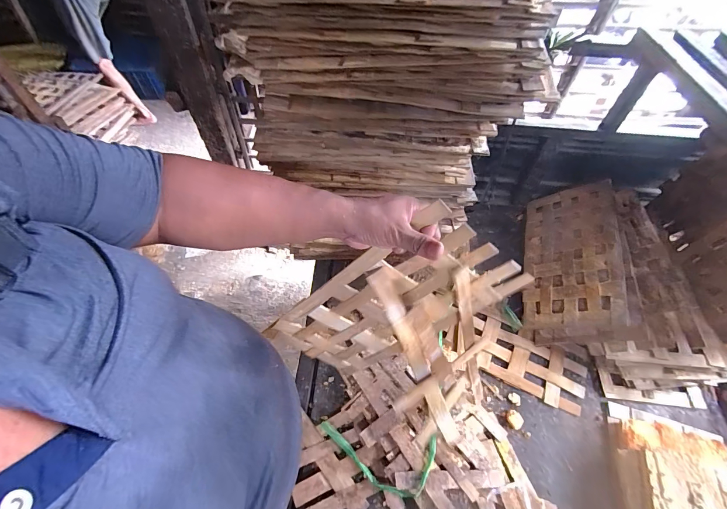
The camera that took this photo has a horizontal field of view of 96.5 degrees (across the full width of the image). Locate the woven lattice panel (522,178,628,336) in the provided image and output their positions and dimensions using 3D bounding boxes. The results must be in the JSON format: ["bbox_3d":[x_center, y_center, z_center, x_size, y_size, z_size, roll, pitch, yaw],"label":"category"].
[{"bbox_3d":[0.548,-0.003,0.873,0.021,0.223,0.436,38,55,-30],"label":"woven lattice panel"}]

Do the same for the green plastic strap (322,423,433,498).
[{"bbox_3d":[0.024,0.409,0.649,0.235,0.030,0.105,8,55,1],"label":"green plastic strap"}]

